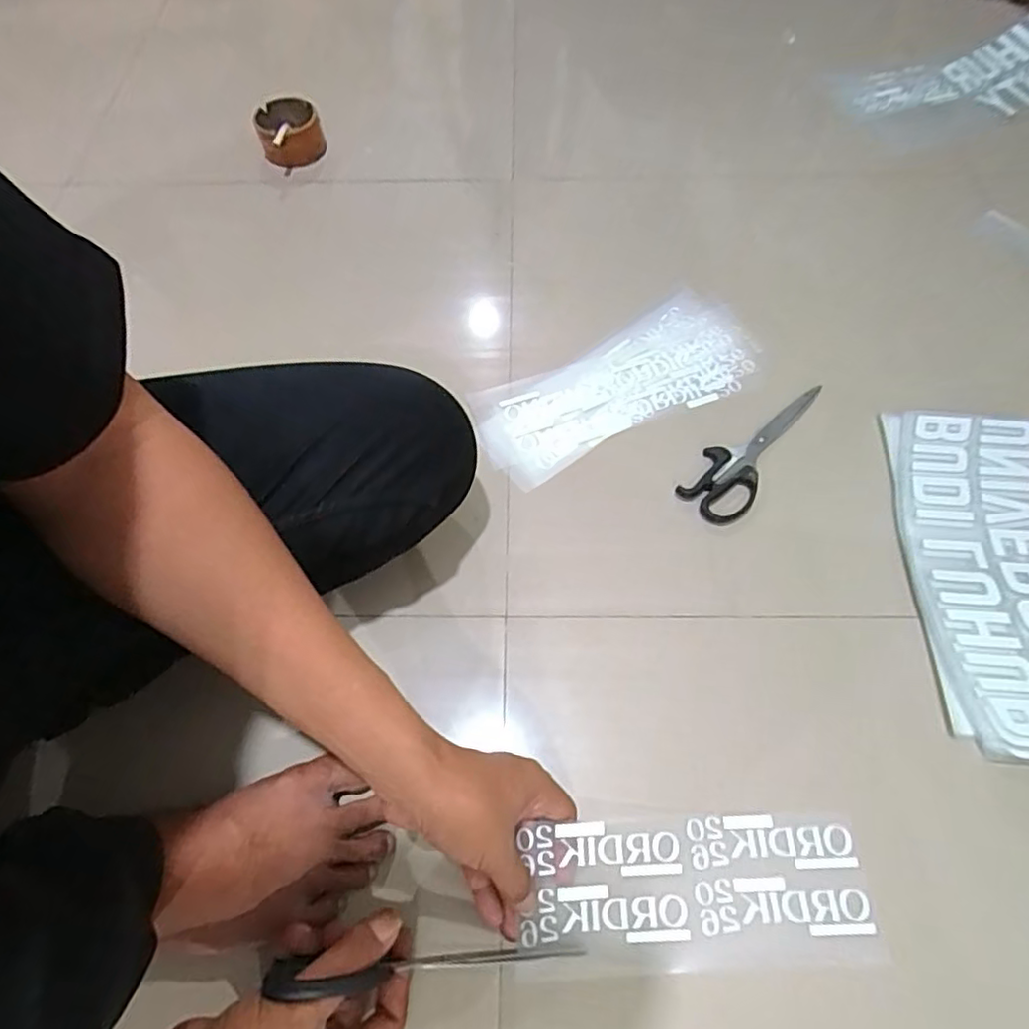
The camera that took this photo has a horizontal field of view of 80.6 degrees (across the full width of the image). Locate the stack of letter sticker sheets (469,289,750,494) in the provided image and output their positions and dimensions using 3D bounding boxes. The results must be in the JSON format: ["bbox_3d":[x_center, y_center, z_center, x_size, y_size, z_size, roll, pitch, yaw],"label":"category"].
[{"bbox_3d":[0.109,-0.140,0.638,0.318,0.011,0.137,-30,64,-12],"label":"stack of letter sticker sheets"}]

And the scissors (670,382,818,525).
[{"bbox_3d":[0.230,-0.066,0.591,0.061,0.006,0.183,34,69,20],"label":"scissors"}]

